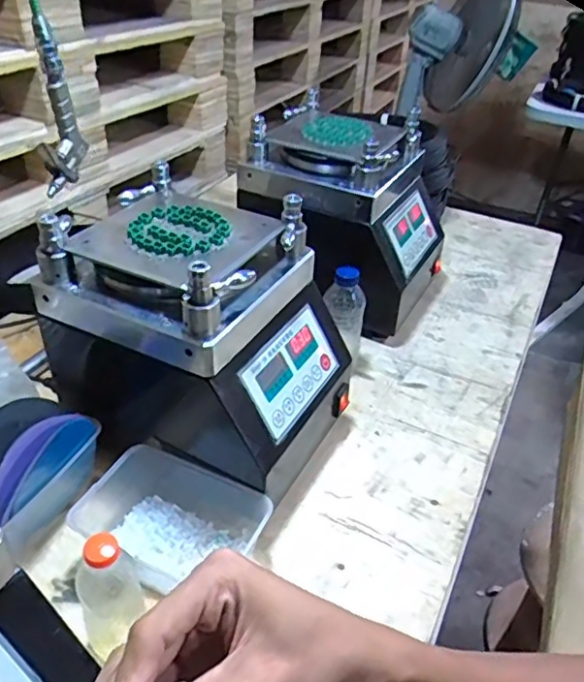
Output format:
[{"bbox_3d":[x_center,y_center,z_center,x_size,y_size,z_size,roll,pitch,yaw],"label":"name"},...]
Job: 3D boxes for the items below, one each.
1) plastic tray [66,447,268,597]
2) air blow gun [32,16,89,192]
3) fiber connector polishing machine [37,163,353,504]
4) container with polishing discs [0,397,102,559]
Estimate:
[{"bbox_3d":[-0.124,0.184,0.620,0.190,0.070,0.116,15,39,14],"label":"plastic tray"},{"bbox_3d":[-0.264,-0.260,0.672,0.034,0.168,0.060,3,38,-1],"label":"air blow gun"},{"bbox_3d":[-0.099,0.003,0.687,0.285,0.286,0.210,18,40,17],"label":"fiber connector polishing machine"},{"bbox_3d":[-0.271,0.130,0.616,0.084,0.109,0.149,17,39,16],"label":"container with polishing discs"}]

